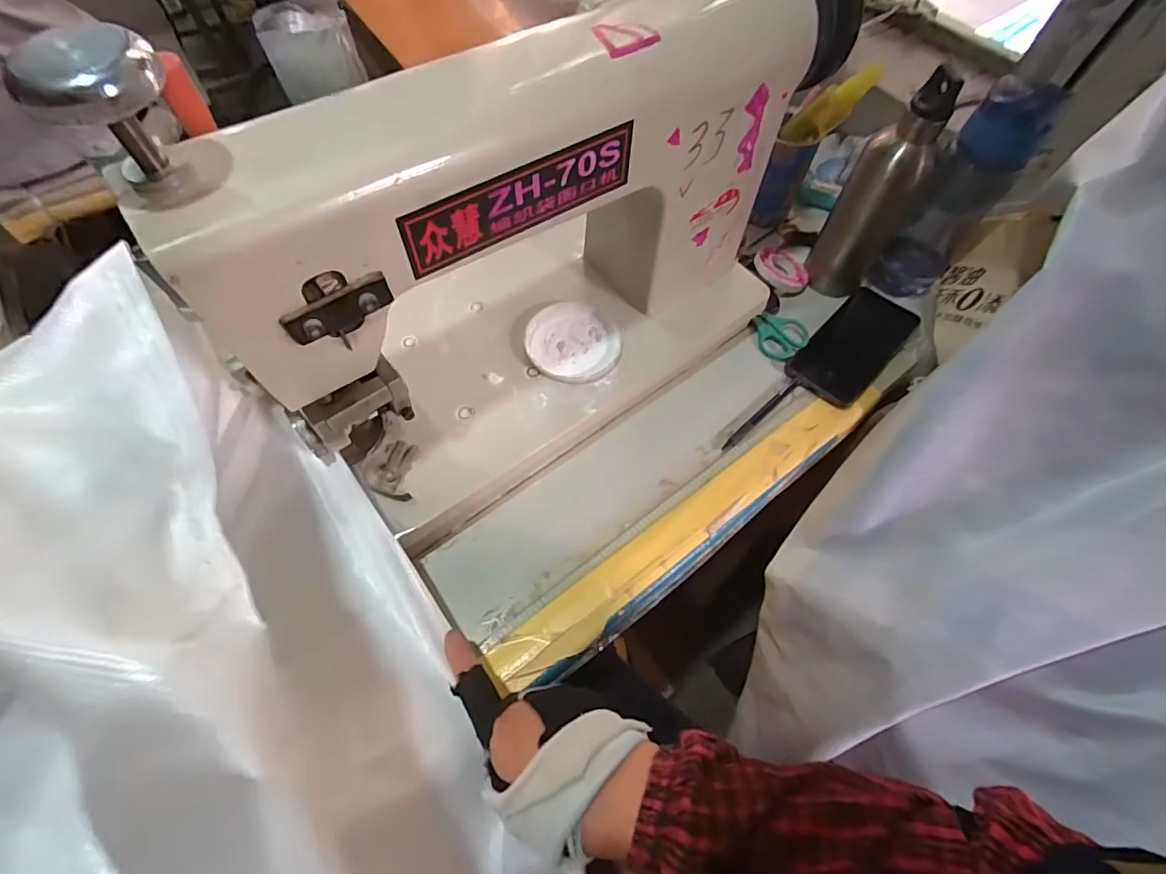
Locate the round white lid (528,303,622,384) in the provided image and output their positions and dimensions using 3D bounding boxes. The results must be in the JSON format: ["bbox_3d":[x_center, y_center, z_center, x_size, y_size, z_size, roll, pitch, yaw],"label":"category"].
[{"bbox_3d":[-0.011,-0.091,0.510,0.091,0.013,0.099,1,58,-2],"label":"round white lid"}]

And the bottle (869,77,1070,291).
[{"bbox_3d":[0.381,-0.243,0.536,0.069,0.228,0.082,36,63,17],"label":"bottle"}]

